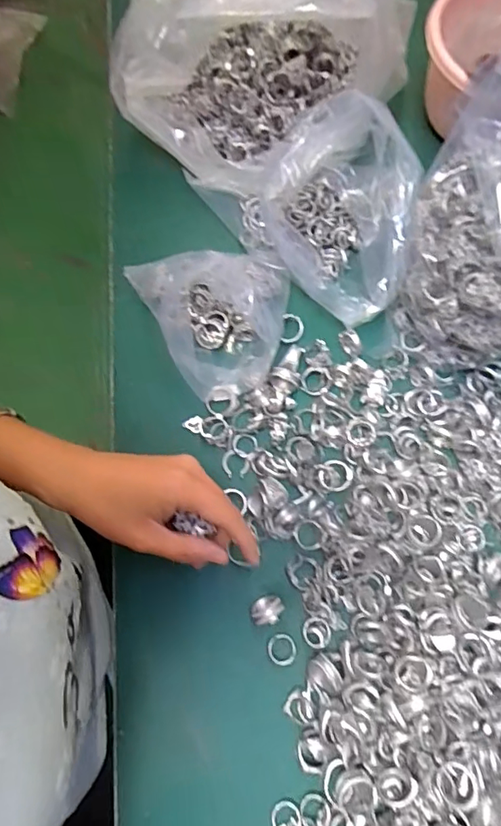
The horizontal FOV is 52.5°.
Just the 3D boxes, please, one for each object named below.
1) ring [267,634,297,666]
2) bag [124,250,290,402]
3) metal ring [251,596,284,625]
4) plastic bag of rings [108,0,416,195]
[{"bbox_3d":[0.022,0.170,0.366,0.021,0.004,0.021,0,74,-1],"label":"ring"},{"bbox_3d":[-0.027,-0.082,0.419,0.127,0.036,0.133,-15,74,-5],"label":"bag"},{"bbox_3d":[0.012,0.143,0.365,0.023,0.019,0.019,-10,74,-4],"label":"metal ring"},{"bbox_3d":[0.003,-0.285,0.407,0.210,0.140,0.147,-30,76,-9],"label":"plastic bag of rings"}]

